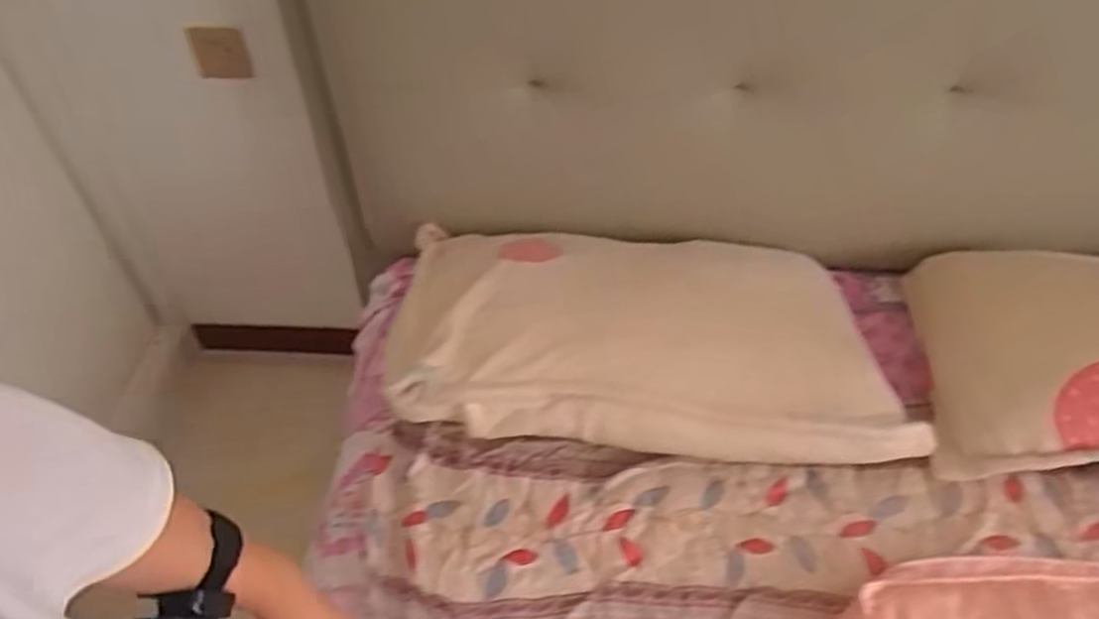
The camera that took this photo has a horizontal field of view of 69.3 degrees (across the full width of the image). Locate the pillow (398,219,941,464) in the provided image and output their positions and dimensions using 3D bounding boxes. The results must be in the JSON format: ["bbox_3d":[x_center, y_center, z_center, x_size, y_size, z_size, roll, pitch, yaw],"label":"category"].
[{"bbox_3d":[0.120,0.021,1.068,0.677,0.119,0.330,2,51,4],"label":"pillow"}]

